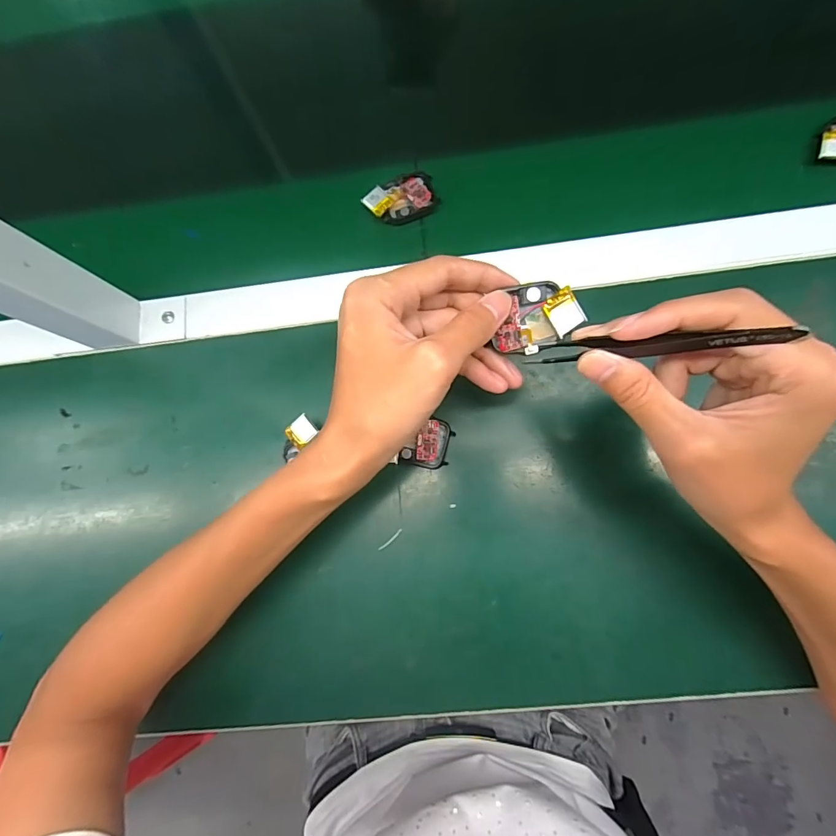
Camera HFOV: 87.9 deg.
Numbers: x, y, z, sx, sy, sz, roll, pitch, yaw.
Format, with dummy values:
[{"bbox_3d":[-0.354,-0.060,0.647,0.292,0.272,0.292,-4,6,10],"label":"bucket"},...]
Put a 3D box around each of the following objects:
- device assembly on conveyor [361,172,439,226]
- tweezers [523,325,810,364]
[{"bbox_3d":[-0.015,-0.185,0.363,0.058,0.015,0.037,-17,80,2],"label":"device assembly on conveyor"},{"bbox_3d":[0.107,-0.035,0.204,0.111,0.012,0.011,2,80,40],"label":"tweezers"}]

